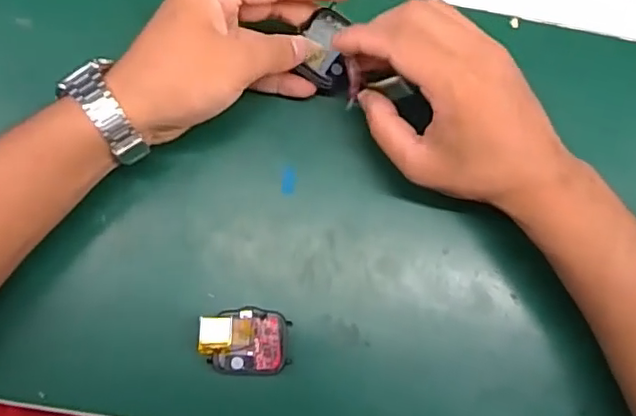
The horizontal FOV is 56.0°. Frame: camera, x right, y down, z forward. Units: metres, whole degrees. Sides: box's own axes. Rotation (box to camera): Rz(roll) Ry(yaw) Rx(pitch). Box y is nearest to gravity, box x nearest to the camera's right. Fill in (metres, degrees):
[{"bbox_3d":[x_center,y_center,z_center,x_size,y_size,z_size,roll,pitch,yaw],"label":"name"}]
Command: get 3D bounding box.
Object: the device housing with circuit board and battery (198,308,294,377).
[{"bbox_3d":[-0.043,0.079,0.355,0.052,0.016,0.038,4,82,-5],"label":"device housing with circuit board and battery"}]

